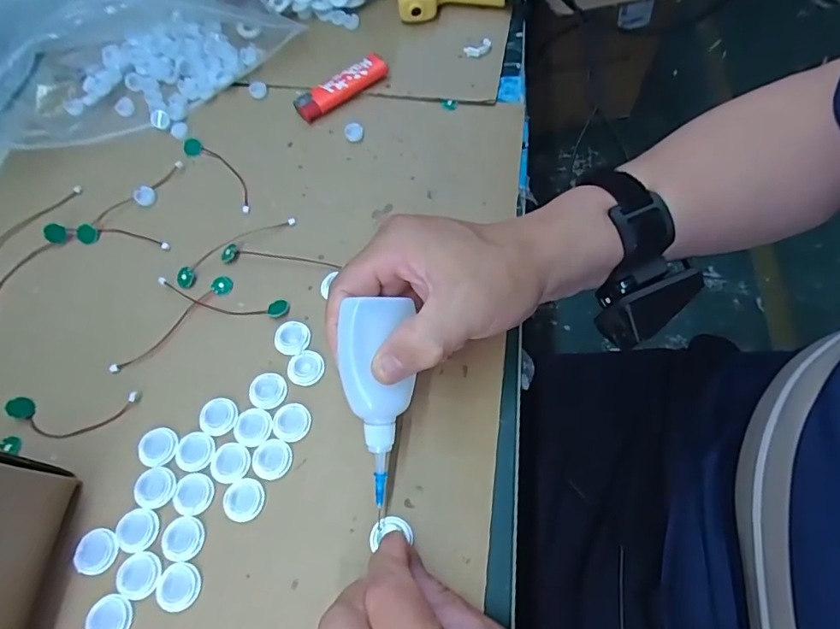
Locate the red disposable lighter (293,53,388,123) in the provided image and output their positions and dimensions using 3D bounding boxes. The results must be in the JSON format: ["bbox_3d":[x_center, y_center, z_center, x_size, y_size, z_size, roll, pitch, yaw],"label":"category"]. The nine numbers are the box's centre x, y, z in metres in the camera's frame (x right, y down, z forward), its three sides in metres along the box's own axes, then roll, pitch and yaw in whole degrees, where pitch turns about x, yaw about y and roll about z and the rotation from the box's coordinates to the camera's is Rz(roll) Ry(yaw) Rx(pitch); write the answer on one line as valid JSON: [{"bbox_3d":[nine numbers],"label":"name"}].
[{"bbox_3d":[-0.064,-0.185,0.409,0.079,0.017,0.024,-31,67,-12],"label":"red disposable lighter"}]

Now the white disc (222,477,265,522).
[{"bbox_3d":[-0.100,0.105,0.284,0.022,0.004,0.022,-1,64,2],"label":"white disc"}]

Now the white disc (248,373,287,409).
[{"bbox_3d":[-0.095,0.047,0.311,0.023,0.004,0.023,-1,64,2],"label":"white disc"}]

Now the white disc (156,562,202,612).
[{"bbox_3d":[-0.129,0.145,0.267,0.022,0.004,0.022,10,65,7],"label":"white disc"}]

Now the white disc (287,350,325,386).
[{"bbox_3d":[-0.072,0.033,0.316,0.024,0.004,0.022,-1,64,2],"label":"white disc"}]

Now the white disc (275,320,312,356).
[{"bbox_3d":[-0.083,0.015,0.326,0.022,0.004,0.023,-1,64,2],"label":"white disc"}]

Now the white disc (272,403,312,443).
[{"bbox_3d":[-0.077,0.064,0.301,0.022,0.004,0.023,-1,64,2],"label":"white disc"}]

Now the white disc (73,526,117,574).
[{"bbox_3d":[-0.179,0.130,0.274,0.023,0.004,0.023,-1,64,2],"label":"white disc"}]

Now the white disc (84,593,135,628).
[{"bbox_3d":[-0.162,0.159,0.261,0.022,0.005,0.022,-1,64,2],"label":"white disc"}]

